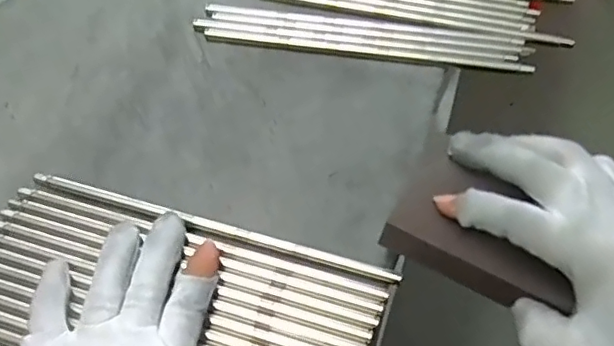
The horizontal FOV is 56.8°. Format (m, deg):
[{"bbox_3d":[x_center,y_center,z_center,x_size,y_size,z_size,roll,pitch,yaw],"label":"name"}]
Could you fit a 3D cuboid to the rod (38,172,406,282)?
[{"bbox_3d":[-0.058,0.030,0.327,0.224,0.005,0.009,15,61,11],"label":"rod"}]

